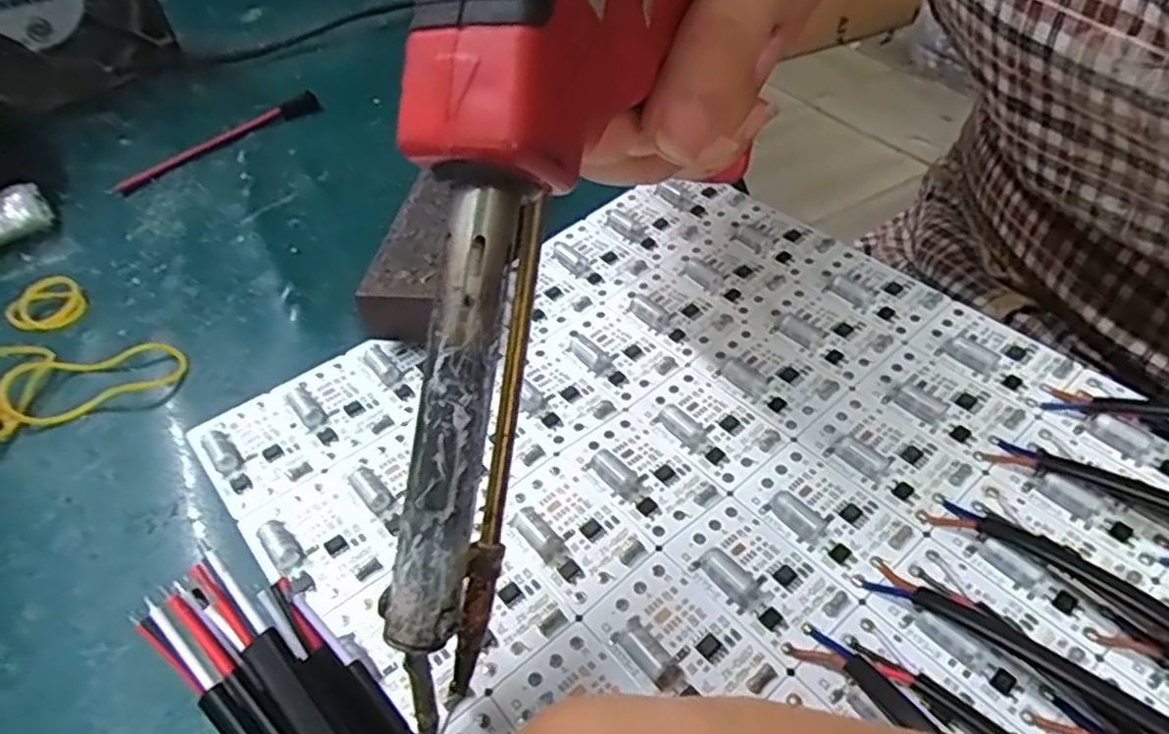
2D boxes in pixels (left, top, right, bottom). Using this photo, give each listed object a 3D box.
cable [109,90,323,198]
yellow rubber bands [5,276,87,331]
[{"bbox_3d":[-0.170,-0.106,0.339,0.101,0.005,0.016,-37,53,-26],"label":"cable"},{"bbox_3d":[-0.192,-0.022,0.257,0.022,0.009,0.024,33,54,30],"label":"yellow rubber bands"}]

